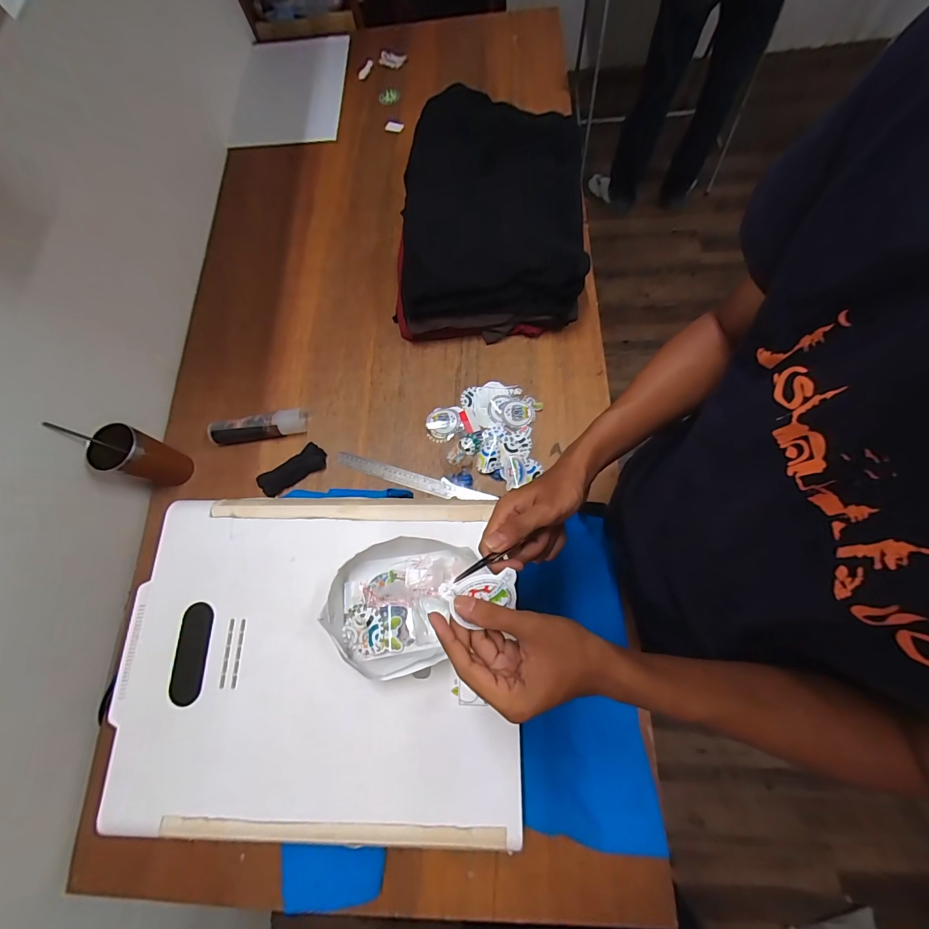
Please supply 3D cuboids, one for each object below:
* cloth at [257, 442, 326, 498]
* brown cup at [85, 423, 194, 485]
[{"bbox_3d":[-0.322,0.010,0.739,0.126,0.023,0.047,-34,73,-10],"label":"cloth"},{"bbox_3d":[-0.568,-0.009,0.701,0.085,0.131,0.080,-1,71,2],"label":"brown cup"}]

